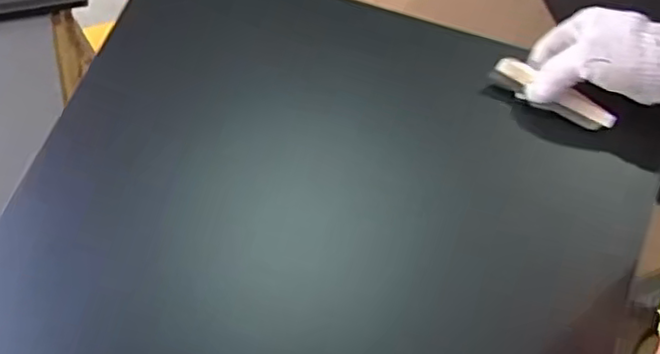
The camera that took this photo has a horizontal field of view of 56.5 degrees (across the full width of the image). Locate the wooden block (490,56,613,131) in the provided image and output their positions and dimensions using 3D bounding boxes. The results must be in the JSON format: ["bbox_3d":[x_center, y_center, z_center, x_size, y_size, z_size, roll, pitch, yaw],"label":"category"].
[{"bbox_3d":[0.185,-0.068,0.510,0.104,0.018,0.018,28,68,6],"label":"wooden block"}]

